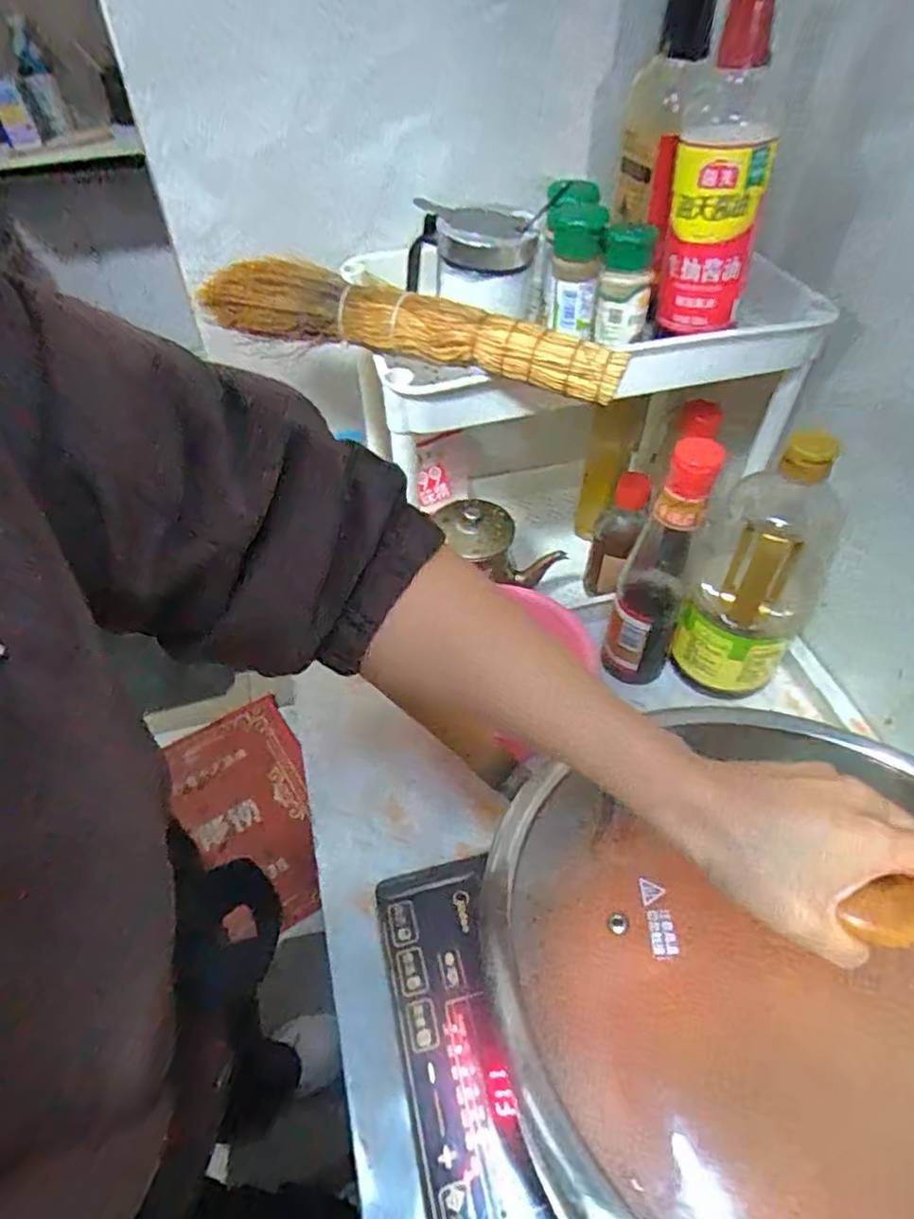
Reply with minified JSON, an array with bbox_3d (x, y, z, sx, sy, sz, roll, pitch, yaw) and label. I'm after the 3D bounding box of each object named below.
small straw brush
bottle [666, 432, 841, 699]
[{"bbox_3d":[-0.038,-0.190,0.434,0.297,0.041,0.030,17,51,14],"label":"small straw brush"},{"bbox_3d":[0.257,-0.033,0.552,0.094,0.239,0.091,20,52,16],"label":"bottle"}]

